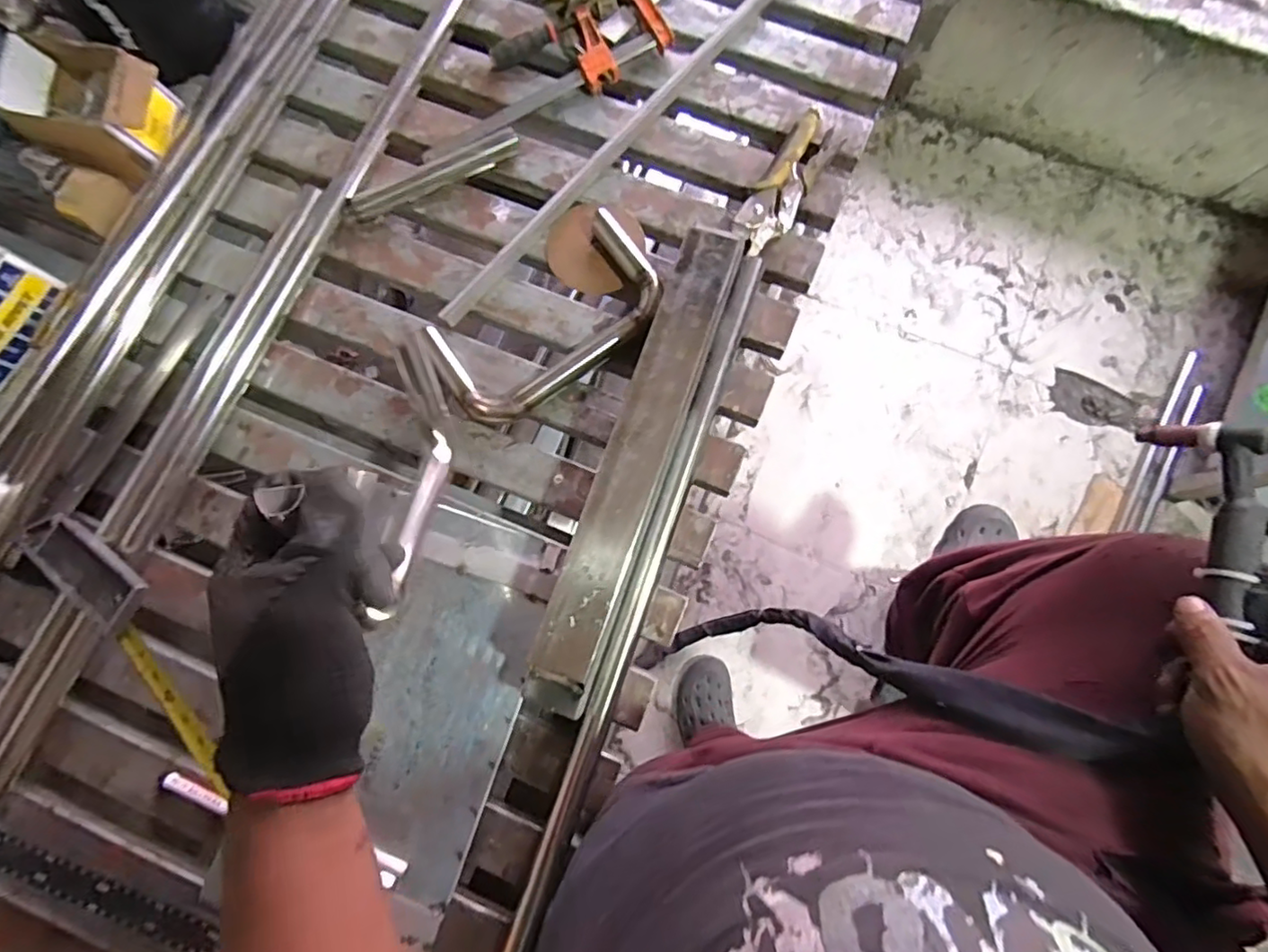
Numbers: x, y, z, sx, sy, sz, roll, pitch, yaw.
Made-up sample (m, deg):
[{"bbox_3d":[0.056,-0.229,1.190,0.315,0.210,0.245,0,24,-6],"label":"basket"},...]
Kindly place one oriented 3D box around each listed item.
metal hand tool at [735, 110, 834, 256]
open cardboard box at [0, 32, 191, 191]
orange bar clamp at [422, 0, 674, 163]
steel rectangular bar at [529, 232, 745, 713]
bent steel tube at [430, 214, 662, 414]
[{"bbox_3d":[0.151,-0.296,0.629,0.050,0.034,0.161,26,81,6],"label":"metal hand tool"},{"bbox_3d":[-0.533,-0.361,0.612,0.130,0.070,0.110,20,81,5],"label":"open cardboard box"},{"bbox_3d":[-0.100,-0.431,0.658,0.280,0.027,0.092,-21,80,-3],"label":"orange bar clamp"},{"bbox_3d":[0.008,-0.010,0.557,0.067,0.077,0.448,19,81,5],"label":"steel rectangular bar"},{"bbox_3d":[-0.084,-0.150,0.609,0.224,0.026,0.118,-36,81,-5],"label":"bent steel tube"}]

